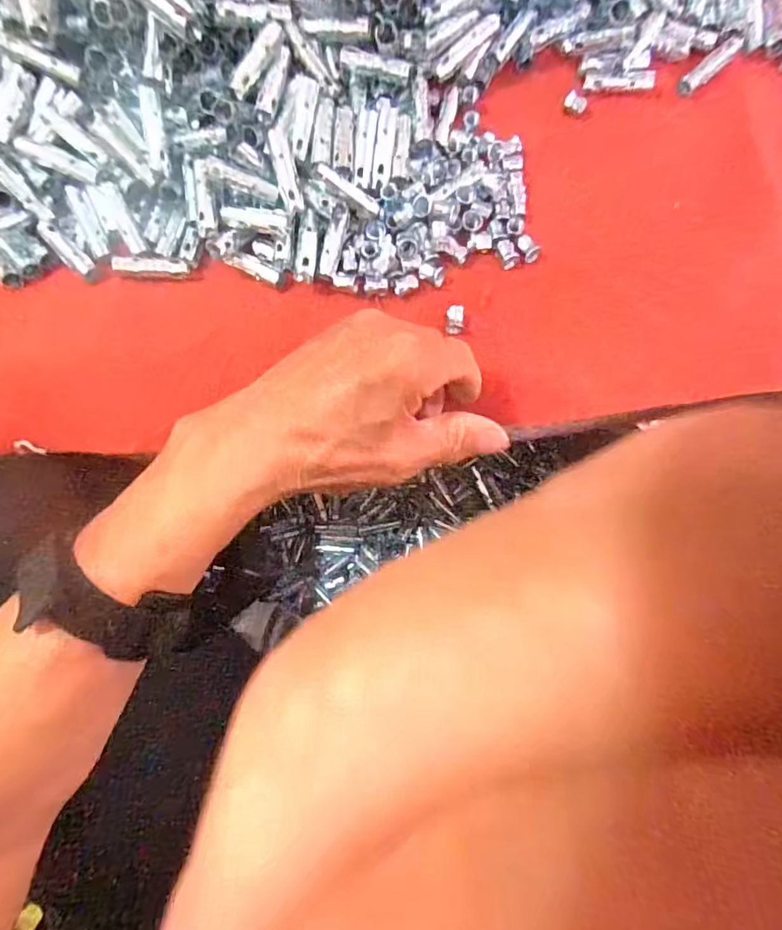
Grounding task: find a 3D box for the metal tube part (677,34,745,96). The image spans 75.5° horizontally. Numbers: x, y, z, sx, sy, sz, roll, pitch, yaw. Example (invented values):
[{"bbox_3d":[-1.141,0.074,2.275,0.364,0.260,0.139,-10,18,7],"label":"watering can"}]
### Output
[{"bbox_3d":[0.190,-0.237,0.298,0.043,0.007,0.011,-39,85,-4],"label":"metal tube part"}]

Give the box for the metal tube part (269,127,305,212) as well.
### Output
[{"bbox_3d":[-0.056,-0.158,0.270,0.010,0.009,0.043,-14,99,-1],"label":"metal tube part"}]

